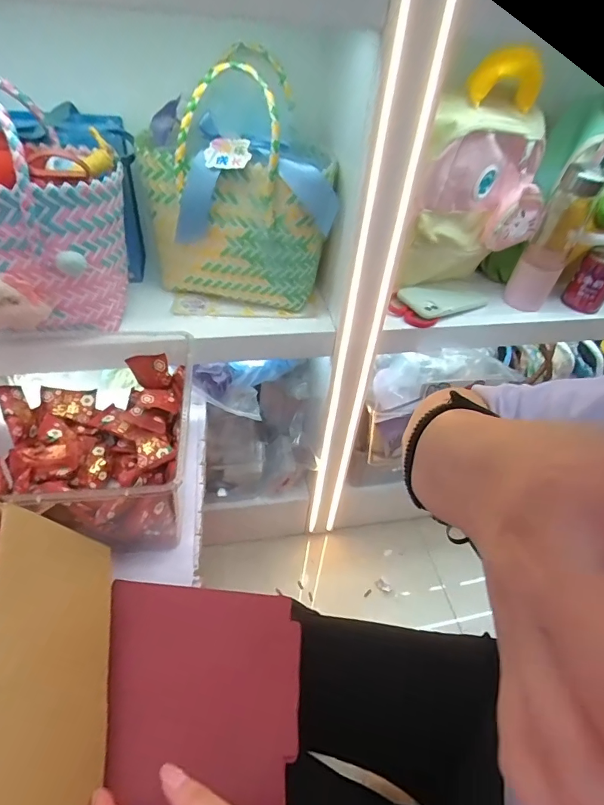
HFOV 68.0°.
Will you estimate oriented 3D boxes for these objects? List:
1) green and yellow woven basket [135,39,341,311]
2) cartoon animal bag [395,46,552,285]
[{"bbox_3d":[-0.083,-0.287,0.612,0.248,0.295,0.095,3,45,-4],"label":"green and yellow woven basket"},{"bbox_3d":[0.247,-0.327,0.659,0.216,0.305,0.130,-6,46,-13],"label":"cartoon animal bag"}]

